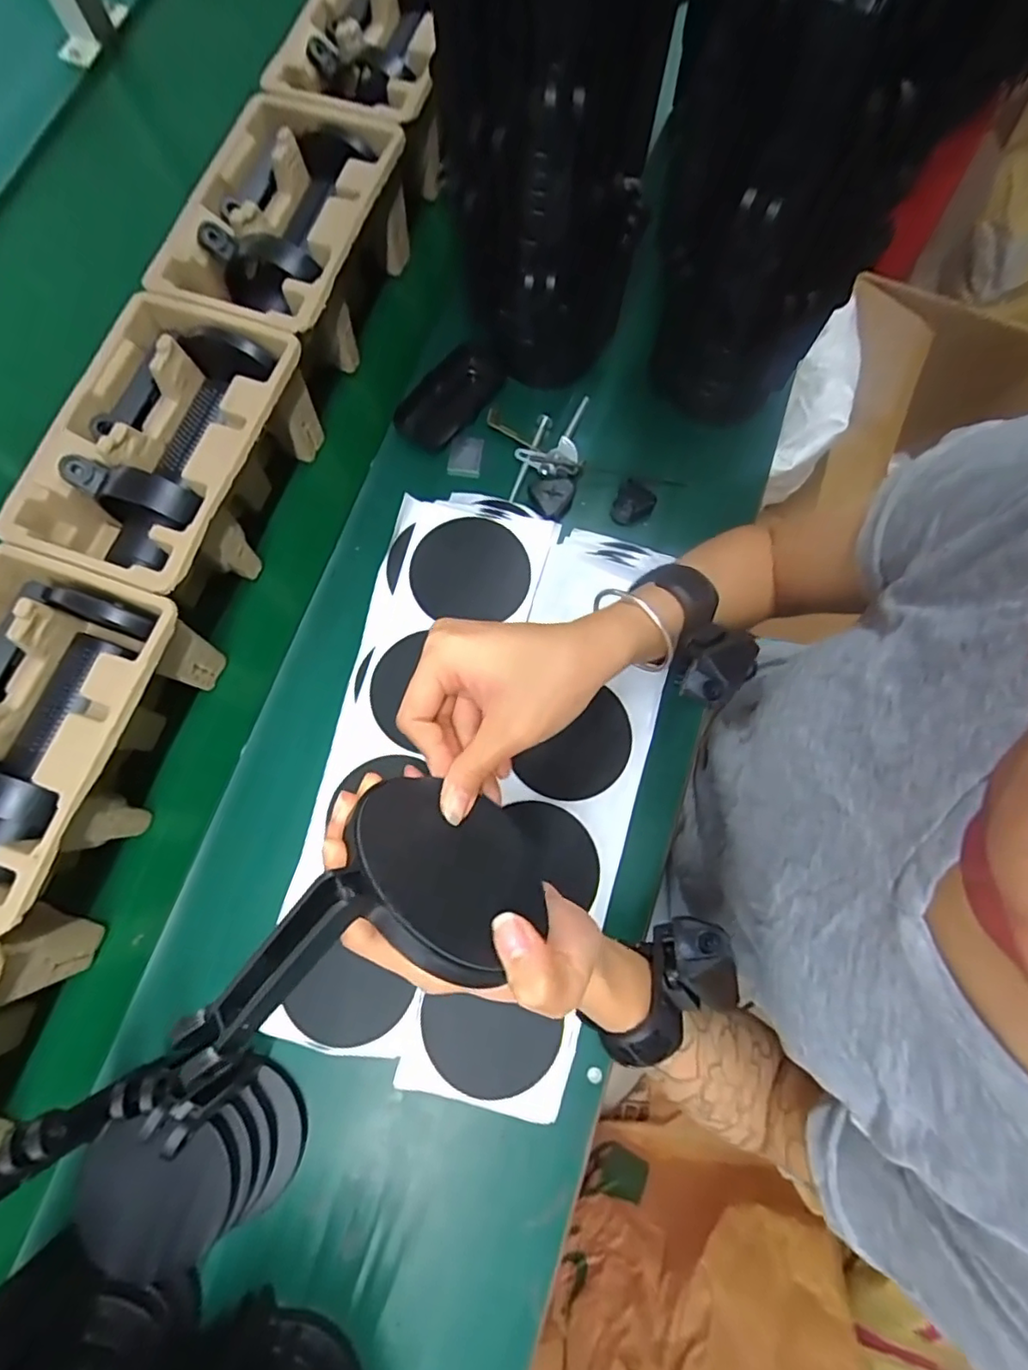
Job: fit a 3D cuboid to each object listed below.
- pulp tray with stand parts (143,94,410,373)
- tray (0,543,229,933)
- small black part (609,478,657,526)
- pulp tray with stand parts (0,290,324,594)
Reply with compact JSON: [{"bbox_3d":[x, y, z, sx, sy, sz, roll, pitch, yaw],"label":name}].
[{"bbox_3d":[-0.197,-0.383,0.518,0.148,0.098,0.218,18,74,4],"label":"pulp tray with stand parts"},{"bbox_3d":[-0.335,0.036,0.419,0.145,0.095,0.222,19,74,4],"label":"tray"},{"bbox_3d":[0.106,-0.161,0.515,0.034,0.013,0.040,21,74,5],"label":"small black part"},{"bbox_3d":[-0.269,-0.175,0.468,0.146,0.097,0.222,19,74,4],"label":"pulp tray with stand parts"}]

